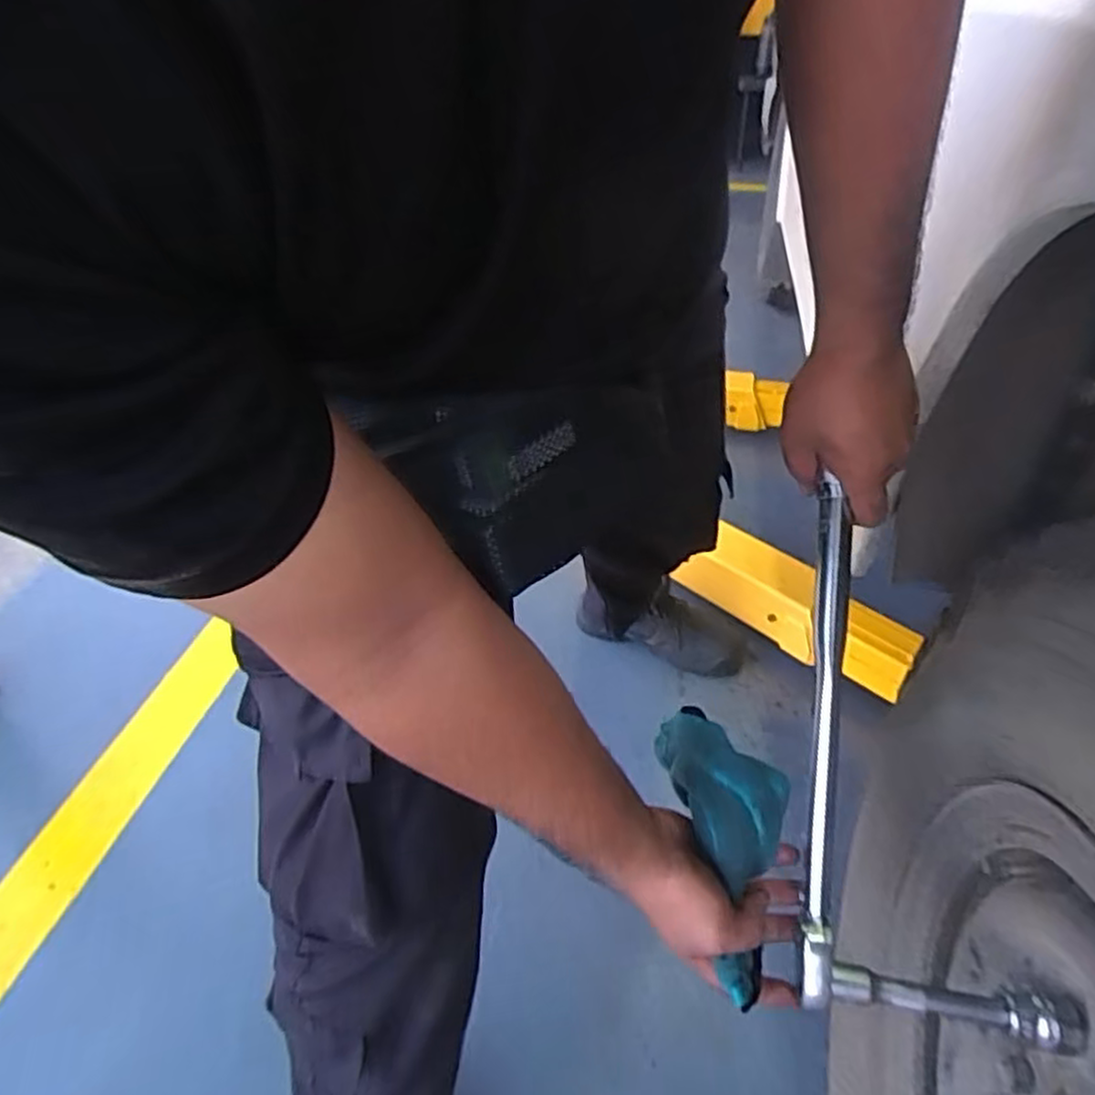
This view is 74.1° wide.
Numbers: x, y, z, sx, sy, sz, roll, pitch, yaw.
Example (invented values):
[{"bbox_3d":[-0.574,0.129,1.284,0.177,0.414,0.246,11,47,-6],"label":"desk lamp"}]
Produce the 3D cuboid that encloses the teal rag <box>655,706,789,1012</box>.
[{"bbox_3d":[0.132,0.203,0.500,0.068,0.064,0.182,-8,70,-12],"label":"teal rag"}]

